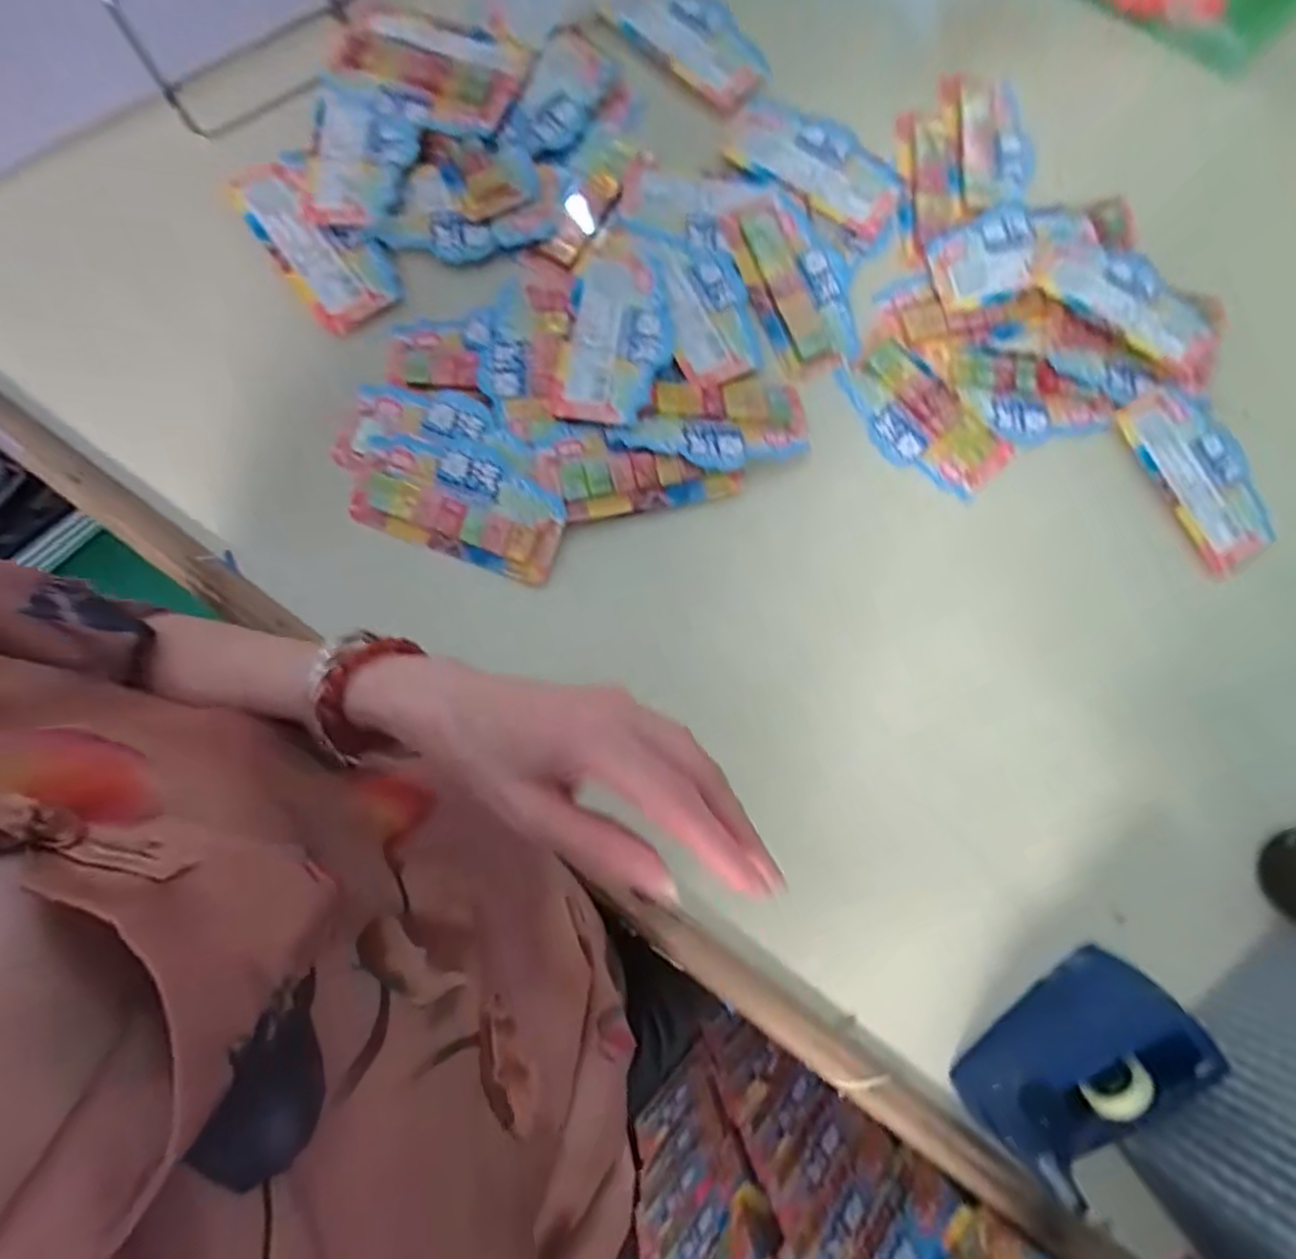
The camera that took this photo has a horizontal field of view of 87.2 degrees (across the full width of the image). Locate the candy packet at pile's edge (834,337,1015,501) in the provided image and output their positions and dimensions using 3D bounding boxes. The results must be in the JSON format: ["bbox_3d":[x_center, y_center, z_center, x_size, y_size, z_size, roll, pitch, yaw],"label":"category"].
[{"bbox_3d":[0.213,-0.160,0.531,0.075,0.018,0.137,-44,82,-10],"label":"candy packet at pile's edge"}]

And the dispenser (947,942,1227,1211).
[{"bbox_3d":[0.267,0.267,0.416,0.136,0.079,0.057,-37,87,-10],"label":"dispenser"}]

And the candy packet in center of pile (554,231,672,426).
[{"bbox_3d":[-0.021,-0.227,0.507,0.073,0.019,0.159,7,77,0],"label":"candy packet in center of pile"}]

